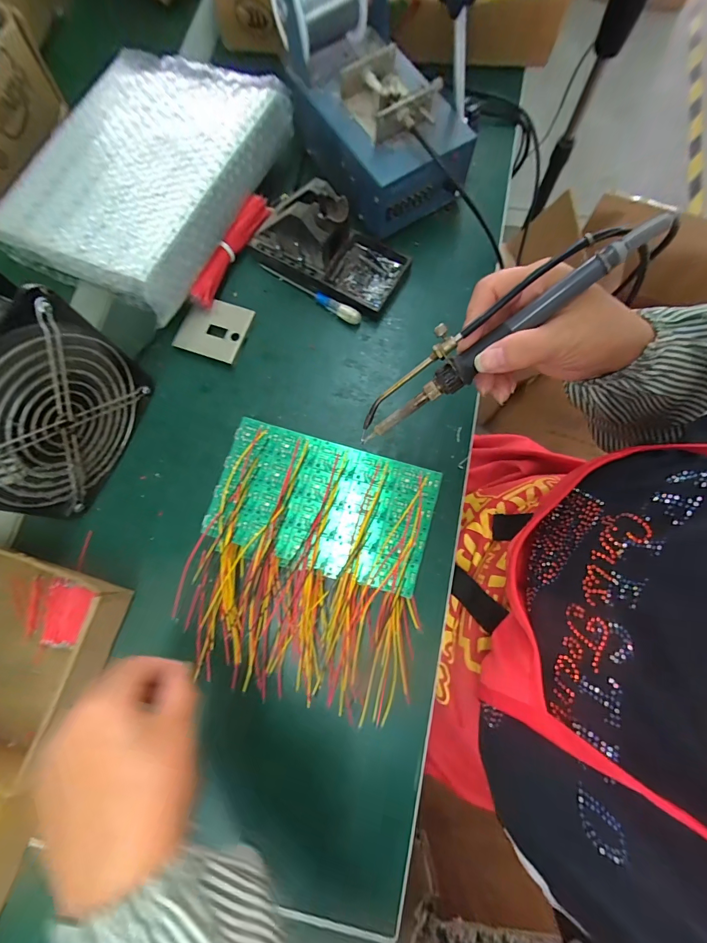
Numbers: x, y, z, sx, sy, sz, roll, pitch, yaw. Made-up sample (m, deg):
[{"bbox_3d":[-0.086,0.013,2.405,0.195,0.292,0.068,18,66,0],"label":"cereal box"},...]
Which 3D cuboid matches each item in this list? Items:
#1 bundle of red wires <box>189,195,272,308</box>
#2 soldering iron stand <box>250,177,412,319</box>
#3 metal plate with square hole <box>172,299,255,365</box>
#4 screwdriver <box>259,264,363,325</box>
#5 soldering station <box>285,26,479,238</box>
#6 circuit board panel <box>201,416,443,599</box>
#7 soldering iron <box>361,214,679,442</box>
[{"bbox_3d":[-0.128,-0.227,0.394,0.024,0.026,0.133,25,78,6],"label":"bundle of red wires"},{"bbox_3d":[-0.024,-0.232,0.378,0.153,0.068,0.084,32,79,7],"label":"soldering iron stand"},{"bbox_3d":[-0.144,-0.147,0.388,0.067,0.005,0.063,19,75,5],"label":"metal plate with square hole"},{"bbox_3d":[-0.046,-0.189,0.397,0.126,0.013,0.013,34,79,8],"label":"screwdriver"},{"bbox_3d":[0.028,-0.358,0.392,0.116,0.076,0.181,-32,79,-7],"label":"soldering station"},{"bbox_3d":[-0.025,0.026,0.308,0.172,0.005,0.102,16,77,4],"label":"circuit board panel"},{"bbox_3d":[0.085,-0.087,0.235,0.208,0.027,0.033,-34,77,19],"label":"soldering iron"}]

